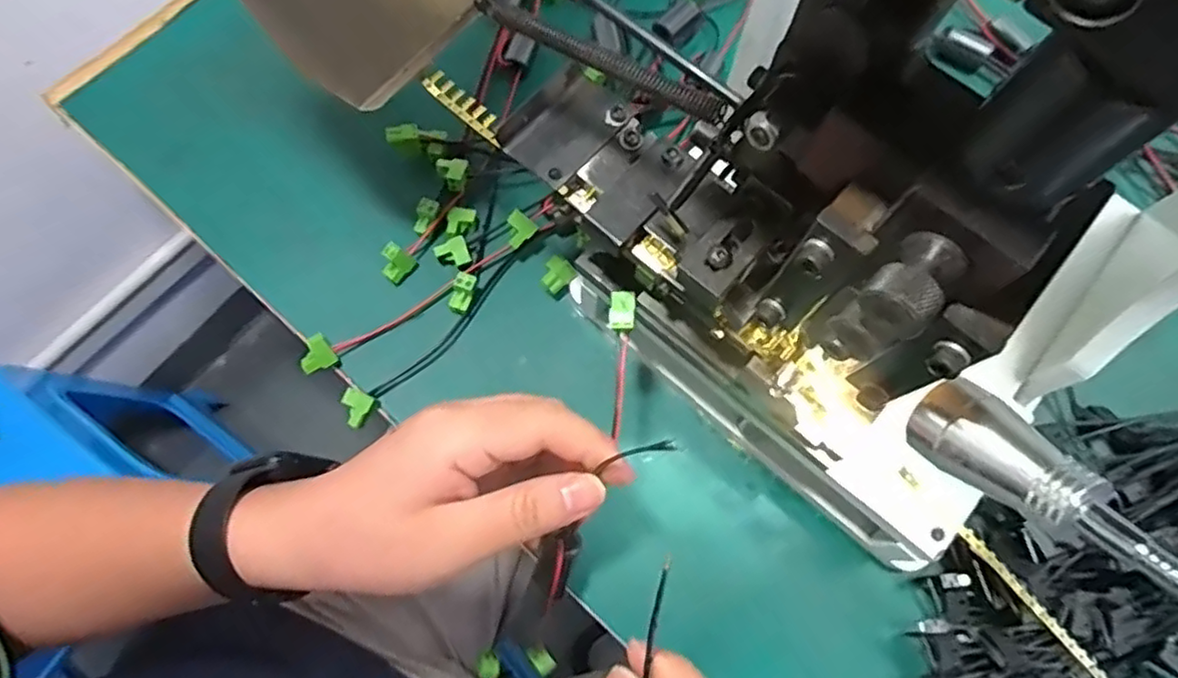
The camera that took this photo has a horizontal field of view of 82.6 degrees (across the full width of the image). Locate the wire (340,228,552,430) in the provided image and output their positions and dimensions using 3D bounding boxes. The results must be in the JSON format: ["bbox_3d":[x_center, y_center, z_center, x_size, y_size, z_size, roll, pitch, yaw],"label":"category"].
[{"bbox_3d":[-0.075,-0.009,0.369,0.017,0.018,0.148,43,77,12],"label":"wire"}]

